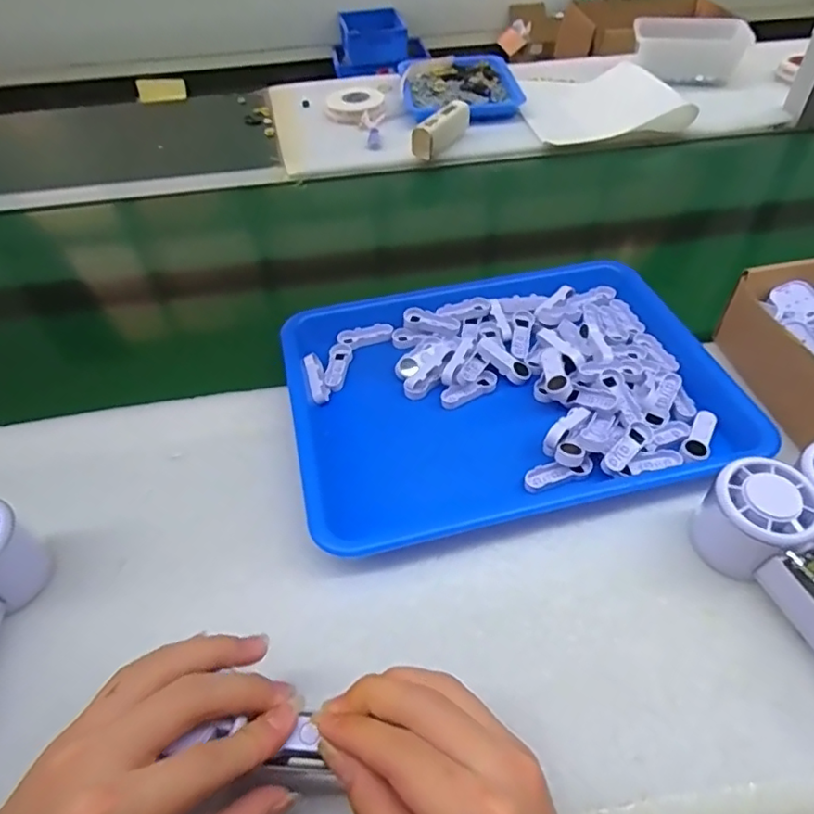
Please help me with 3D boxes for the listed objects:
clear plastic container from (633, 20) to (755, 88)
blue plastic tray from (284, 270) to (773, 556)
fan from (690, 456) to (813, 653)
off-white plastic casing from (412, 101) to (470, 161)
[{"bbox_3d":[0.450,-0.563,0.919,0.177,0.062,0.090,9,48,11],"label":"clear plastic container"},{"bbox_3d":[0.082,-0.016,0.474,0.337,0.039,0.249,-10,47,-6],"label":"blue plastic tray"},{"bbox_3d":[0.235,0.102,0.328,0.051,0.053,0.148,-21,49,-16],"label":"fan"},{"bbox_3d":[0.050,-0.377,0.785,0.033,0.043,0.102,29,54,26],"label":"off-white plastic casing"}]

